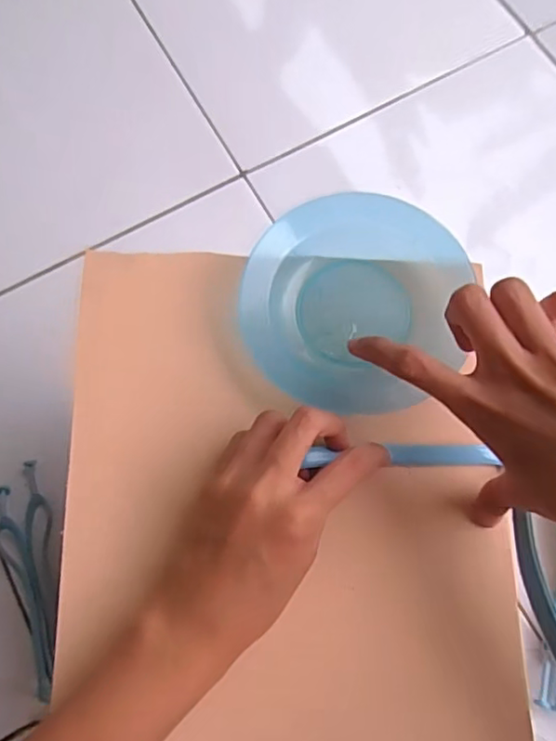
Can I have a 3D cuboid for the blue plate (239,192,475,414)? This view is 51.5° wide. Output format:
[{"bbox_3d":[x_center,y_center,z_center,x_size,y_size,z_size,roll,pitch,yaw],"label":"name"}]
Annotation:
[{"bbox_3d":[0.044,-0.039,0.331,0.124,0.020,0.121,0,88,-3],"label":"blue plate"}]

